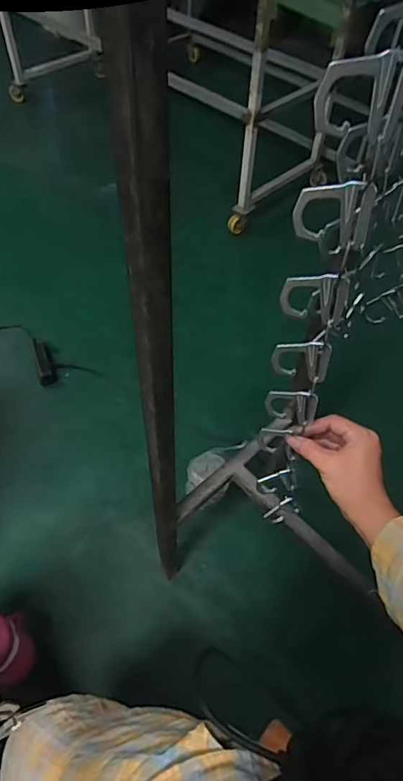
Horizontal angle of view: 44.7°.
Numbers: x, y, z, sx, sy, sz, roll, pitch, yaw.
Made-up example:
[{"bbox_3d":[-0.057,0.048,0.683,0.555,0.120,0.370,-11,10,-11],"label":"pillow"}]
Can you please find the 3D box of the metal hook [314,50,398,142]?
[{"bbox_3d":[0.085,-0.166,0.275,0.038,0.042,0.008,8,55,2],"label":"metal hook"}]

